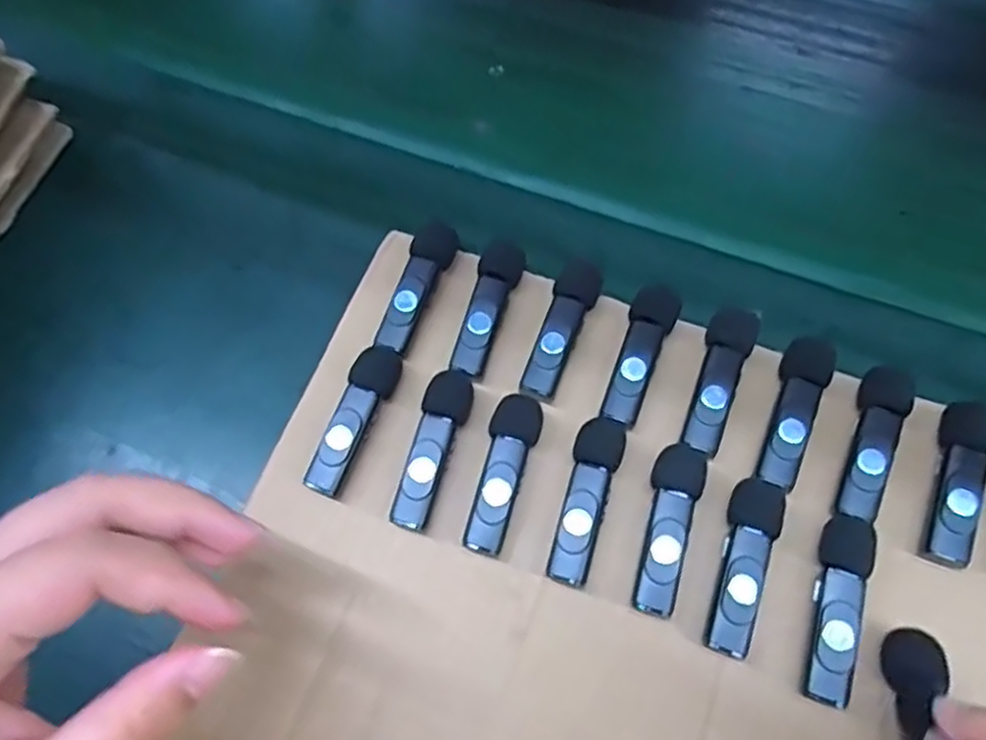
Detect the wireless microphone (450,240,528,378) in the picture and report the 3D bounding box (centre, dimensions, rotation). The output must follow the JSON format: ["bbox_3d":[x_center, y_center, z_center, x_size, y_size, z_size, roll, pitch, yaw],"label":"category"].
[{"bbox_3d":[-0.001,-0.027,0.311,0.018,0.014,0.061,15,64,8],"label":"wireless microphone"}]

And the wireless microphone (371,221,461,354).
[{"bbox_3d":[-0.034,-0.037,0.315,0.017,0.013,0.062,20,65,11],"label":"wireless microphone"}]

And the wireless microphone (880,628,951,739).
[{"bbox_3d":[0.138,0.113,0.230,0.018,0.018,0.064,22,41,12],"label":"wireless microphone"}]

